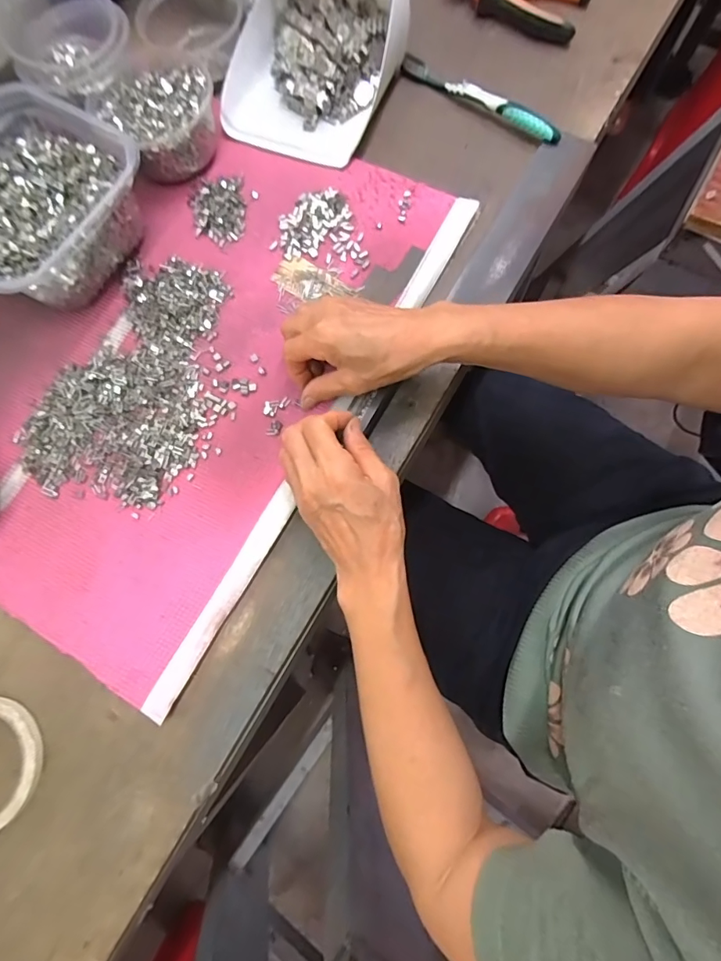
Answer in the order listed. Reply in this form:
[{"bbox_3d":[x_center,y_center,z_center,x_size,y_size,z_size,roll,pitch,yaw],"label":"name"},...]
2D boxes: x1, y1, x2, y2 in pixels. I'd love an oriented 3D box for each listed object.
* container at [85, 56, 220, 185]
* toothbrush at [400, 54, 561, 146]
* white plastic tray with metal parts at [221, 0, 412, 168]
[{"bbox_3d":[-0.194,-0.353,0.441,0.104,0.058,0.111,-1,77,4],"label":"container"},{"bbox_3d":[0.119,-0.387,0.461,0.183,0.023,0.011,35,82,11],"label":"toothbrush"},{"bbox_3d":[-0.048,-0.419,0.440,0.159,0.078,0.172,23,81,7],"label":"white plastic tray with metal parts"}]

